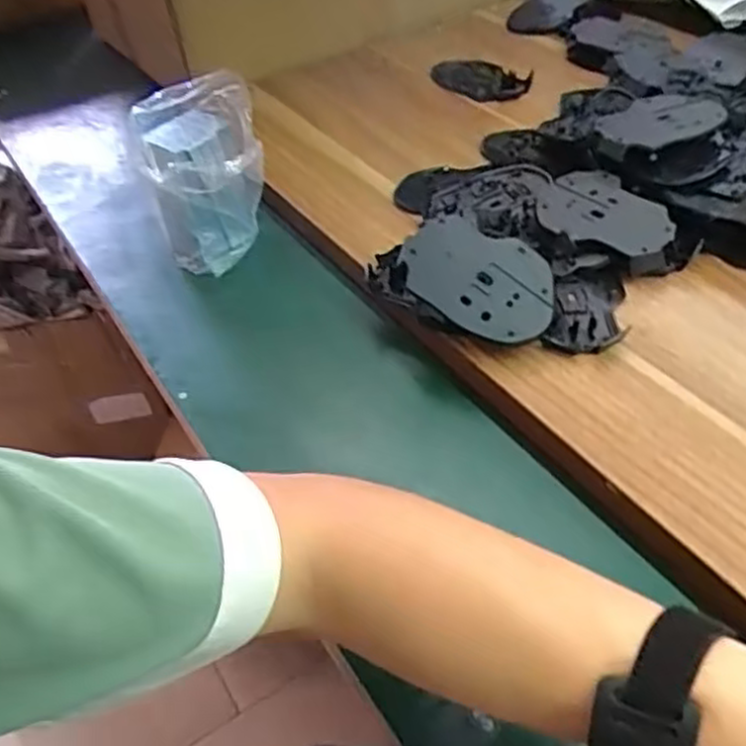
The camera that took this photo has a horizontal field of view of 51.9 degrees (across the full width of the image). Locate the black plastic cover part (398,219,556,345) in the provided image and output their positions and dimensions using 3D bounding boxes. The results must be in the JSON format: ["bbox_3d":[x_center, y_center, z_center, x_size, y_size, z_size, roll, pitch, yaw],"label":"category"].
[{"bbox_3d":[0.069,-0.062,0.520,0.106,0.015,0.069,25,76,10],"label":"black plastic cover part"}]

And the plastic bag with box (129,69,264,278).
[{"bbox_3d":[-0.133,-0.153,0.611,0.096,0.131,0.072,-15,45,-9],"label":"plastic bag with box"}]

